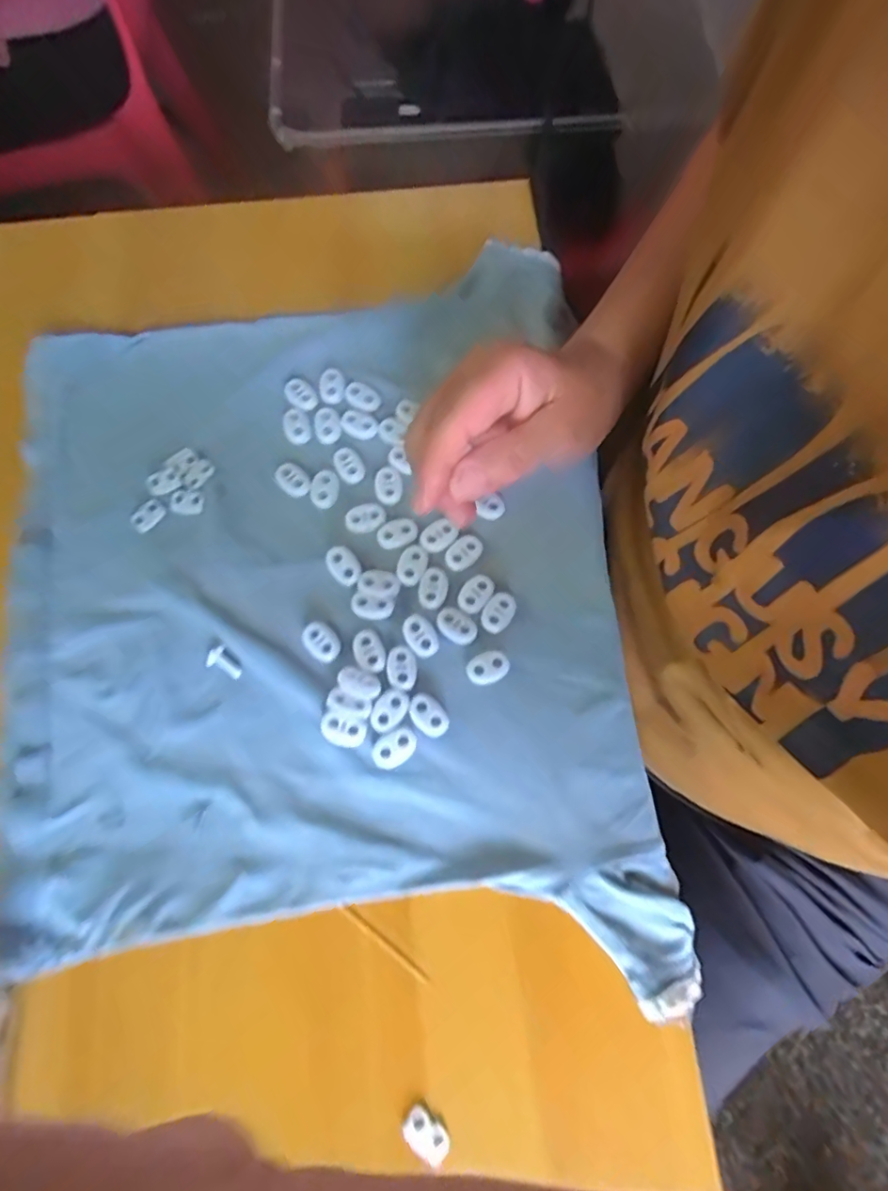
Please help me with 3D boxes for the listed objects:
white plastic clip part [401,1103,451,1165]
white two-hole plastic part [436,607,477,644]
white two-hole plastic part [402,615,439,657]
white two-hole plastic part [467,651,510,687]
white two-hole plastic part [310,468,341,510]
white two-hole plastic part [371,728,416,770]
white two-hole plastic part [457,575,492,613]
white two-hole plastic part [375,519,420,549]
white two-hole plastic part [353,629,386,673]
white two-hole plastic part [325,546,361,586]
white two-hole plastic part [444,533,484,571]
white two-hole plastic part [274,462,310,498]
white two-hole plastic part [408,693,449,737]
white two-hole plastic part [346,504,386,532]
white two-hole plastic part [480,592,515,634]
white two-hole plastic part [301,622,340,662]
[{"bbox_3d":[-0.008,0.226,0.232,0.020,0.006,0.012,33,78,9],"label":"white plastic clip part"},{"bbox_3d":[0.007,0.015,0.289,0.022,0.004,0.016,41,79,10],"label":"white two-hole plastic part"},{"bbox_3d":[-0.012,0.021,0.288,0.015,0.004,0.022,-30,77,-7],"label":"white two-hole plastic part"},{"bbox_3d":[0.023,0.037,0.285,0.022,0.004,0.015,-15,75,-3],"label":"white two-hole plastic part"},{"bbox_3d":[-0.068,-0.060,0.313,0.016,0.004,0.022,10,75,3],"label":"white two-hole plastic part"},{"bbox_3d":[-0.024,0.076,0.275,0.022,0.004,0.016,-36,78,-9],"label":"white two-hole plastic part"},{"bbox_3d":[0.017,-0.002,0.294,0.015,0.004,0.022,37,78,10],"label":"white two-hole plastic part"},{"bbox_3d":[-0.026,-0.034,0.306,0.022,0.004,0.015,-20,76,-5],"label":"white two-hole plastic part"},{"bbox_3d":[-0.039,0.028,0.285,0.015,0.004,0.023,-18,75,-4],"label":"white two-hole plastic part"},{"bbox_3d":[-0.055,-0.017,0.299,0.015,0.006,0.022,-41,78,-10],"label":"white two-hole plastic part"},{"bbox_3d":[0.010,-0.024,0.300,0.022,0.004,0.015,-41,78,-10],"label":"white two-hole plastic part"},{"bbox_3d":[-0.086,-0.066,0.315,0.022,0.005,0.015,41,79,11],"label":"white two-hole plastic part"},{"bbox_3d":[-0.008,0.060,0.278,0.016,0.004,0.023,-38,78,-9],"label":"white two-hole plastic part"},{"bbox_3d":[-0.044,-0.043,0.308,0.022,0.004,0.015,-18,75,-4],"label":"white two-hole plastic part"},{"bbox_3d":[0.029,0.008,0.292,0.015,0.004,0.023,33,78,9],"label":"white two-hole plastic part"},{"bbox_3d":[-0.064,0.024,0.288,0.016,0.004,0.022,-41,78,-10],"label":"white two-hole plastic part"}]

